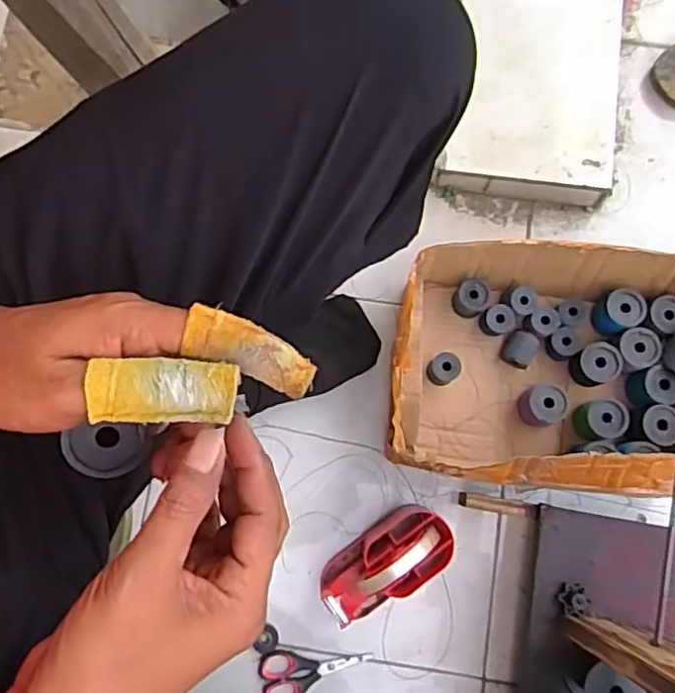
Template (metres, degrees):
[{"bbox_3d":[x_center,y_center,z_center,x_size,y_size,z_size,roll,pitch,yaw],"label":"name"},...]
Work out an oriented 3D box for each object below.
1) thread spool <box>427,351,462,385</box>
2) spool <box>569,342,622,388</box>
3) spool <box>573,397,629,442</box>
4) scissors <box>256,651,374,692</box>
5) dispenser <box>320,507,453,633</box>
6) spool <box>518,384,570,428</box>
[{"bbox_3d":[0.120,0.028,0.736,0.036,0.045,0.032,-42,82,-7],"label":"thread spool"},{"bbox_3d":[0.292,0.021,0.728,0.040,0.051,0.043,0,79,0],"label":"spool"},{"bbox_3d":[0.291,0.081,0.710,0.043,0.044,0.043,-7,79,-1],"label":"spool"},{"bbox_3d":[-0.025,0.346,0.695,0.120,0.007,0.056,-21,80,-3],"label":"scissors"},{"bbox_3d":[0.053,0.227,0.669,0.145,0.106,0.073,-40,82,-7],"label":"dispenser"},{"bbox_3d":[0.229,0.067,0.724,0.042,0.056,0.044,0,79,0],"label":"spool"}]

